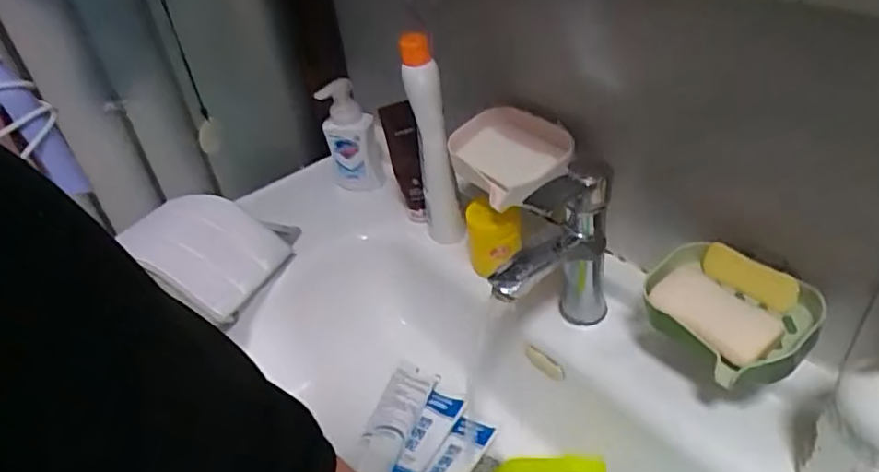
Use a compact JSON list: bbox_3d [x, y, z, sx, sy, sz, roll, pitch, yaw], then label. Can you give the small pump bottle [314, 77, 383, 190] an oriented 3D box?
[{"bbox_3d":[-0.120,-0.136,0.826,0.067,0.147,0.057,-14,38,-8],"label":"small pump bottle"}]

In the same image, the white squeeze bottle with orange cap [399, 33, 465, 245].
[{"bbox_3d":[-0.006,-0.101,0.683,0.042,0.267,0.057,-10,38,-4],"label":"white squeeze bottle with orange cap"}]

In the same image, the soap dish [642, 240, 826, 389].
[{"bbox_3d":[0.240,0.062,0.511,0.100,0.041,0.129,-34,45,-30],"label":"soap dish"}]

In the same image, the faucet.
[{"bbox_3d":[0.110,0.027,0.573,0.050,0.185,0.134,27,49,36],"label":"faucet"}]

